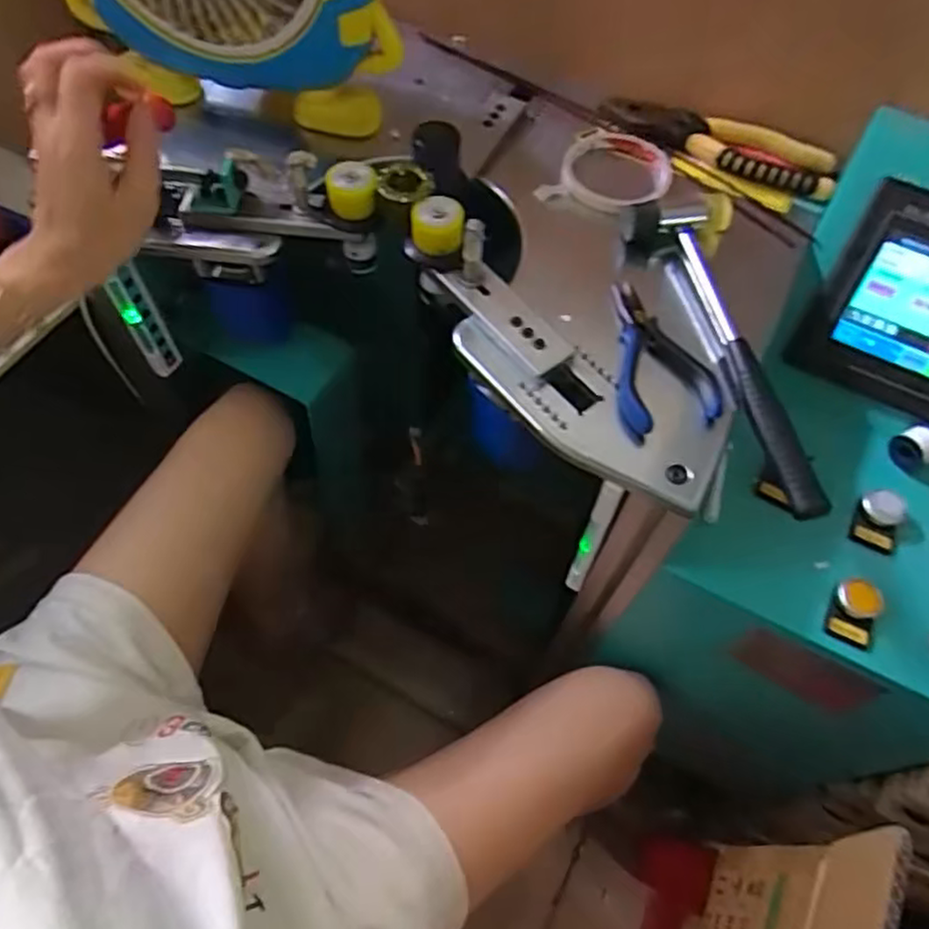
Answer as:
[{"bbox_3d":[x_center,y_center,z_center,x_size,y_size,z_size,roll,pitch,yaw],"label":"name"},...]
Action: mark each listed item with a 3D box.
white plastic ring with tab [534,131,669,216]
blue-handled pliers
[{"bbox_3d":[0.119,-0.239,0.571,0.095,0.015,0.092,1,61,-2],"label":"white plastic ring with tab"},{"bbox_3d":[0.132,-0.077,0.482,0.061,0.020,0.126,-3,61,-3],"label":"blue-handled pliers"}]

